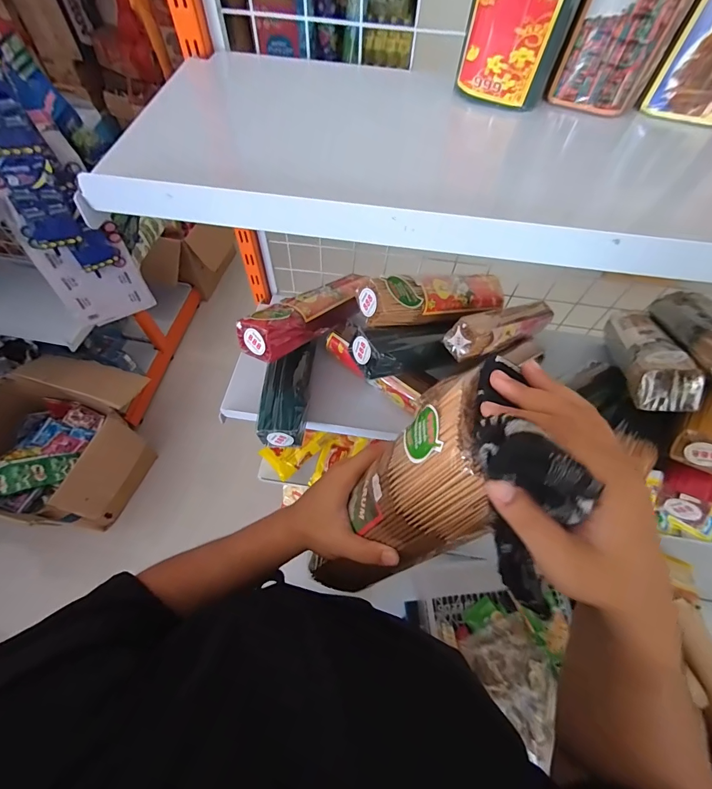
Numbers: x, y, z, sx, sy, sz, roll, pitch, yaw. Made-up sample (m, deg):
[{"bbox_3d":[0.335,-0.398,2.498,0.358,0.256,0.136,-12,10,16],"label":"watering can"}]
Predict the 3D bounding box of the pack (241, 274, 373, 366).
[{"bbox_3d":[-0.067,-0.141,0.620,0.065,0.057,0.276,37,49,18],"label":"pack"}]

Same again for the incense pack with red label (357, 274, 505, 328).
[{"bbox_3d":[0.137,-0.150,0.587,0.272,0.056,0.070,-13,60,-29],"label":"incense pack with red label"}]

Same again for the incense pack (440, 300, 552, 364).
[{"bbox_3d":[0.253,-0.114,0.625,0.312,0.047,0.057,-20,60,-39],"label":"incense pack"}]

